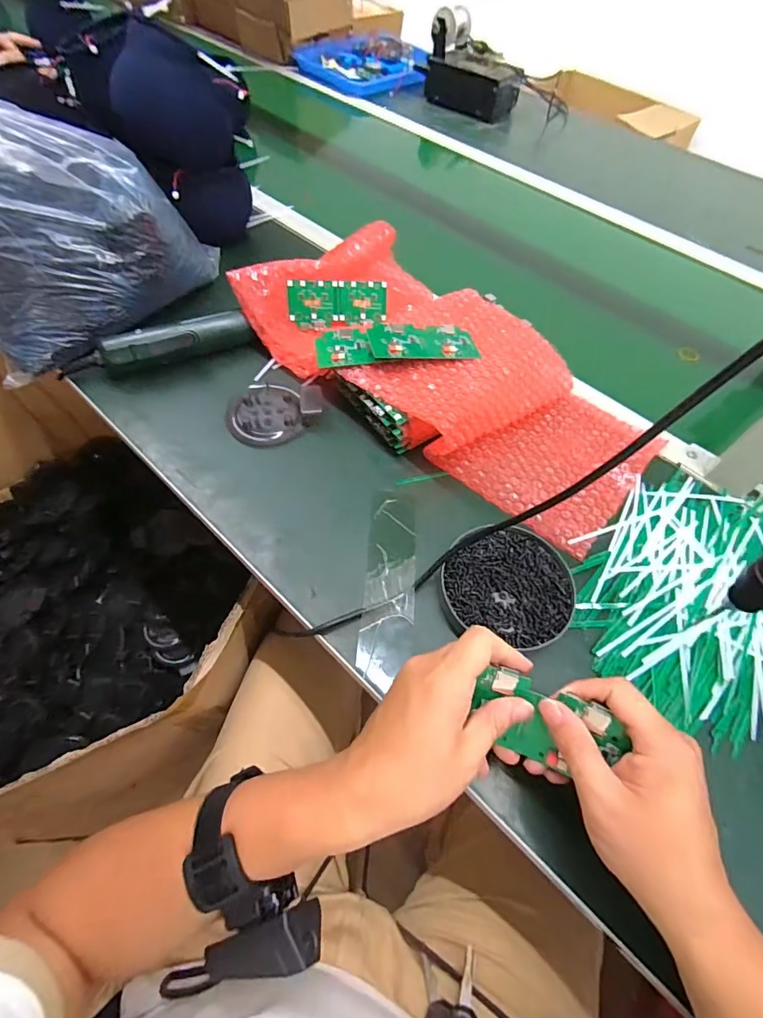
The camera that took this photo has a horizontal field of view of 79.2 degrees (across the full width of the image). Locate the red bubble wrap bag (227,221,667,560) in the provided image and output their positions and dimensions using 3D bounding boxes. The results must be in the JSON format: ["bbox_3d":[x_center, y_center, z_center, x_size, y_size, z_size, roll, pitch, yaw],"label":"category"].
[{"bbox_3d":[0.076,-0.162,0.508,0.458,0.072,0.212,38,63,18],"label":"red bubble wrap bag"}]

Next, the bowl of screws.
[{"bbox_3d":[0.110,0.065,0.403,0.109,0.018,0.105,2,58,-3],"label":"bowl of screws"}]

